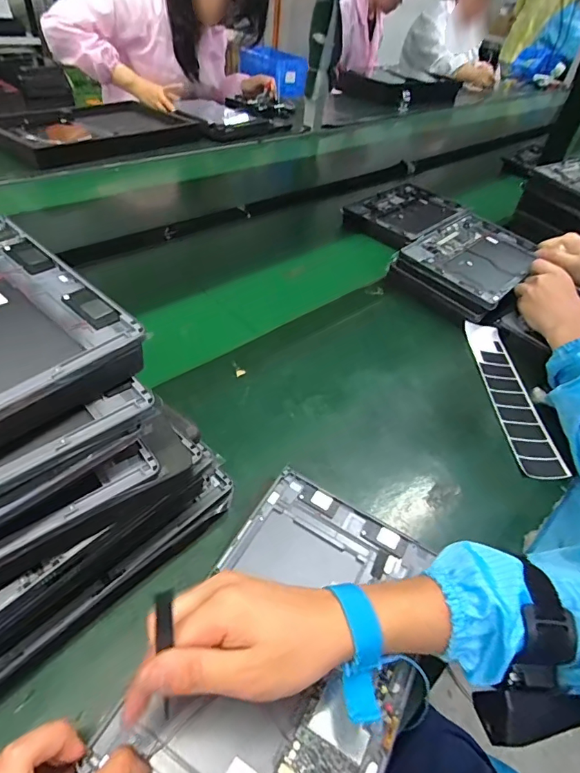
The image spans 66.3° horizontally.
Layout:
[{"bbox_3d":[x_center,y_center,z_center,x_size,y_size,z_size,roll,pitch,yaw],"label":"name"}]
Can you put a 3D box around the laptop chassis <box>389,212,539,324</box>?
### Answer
[{"bbox_3d":[0.313,-0.211,0.750,0.266,0.037,0.180,-37,60,-26],"label":"laptop chassis"}]

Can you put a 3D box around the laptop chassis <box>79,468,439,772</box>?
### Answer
[{"bbox_3d":[0.008,0.193,0.327,0.169,0.016,0.256,27,52,16],"label":"laptop chassis"}]

